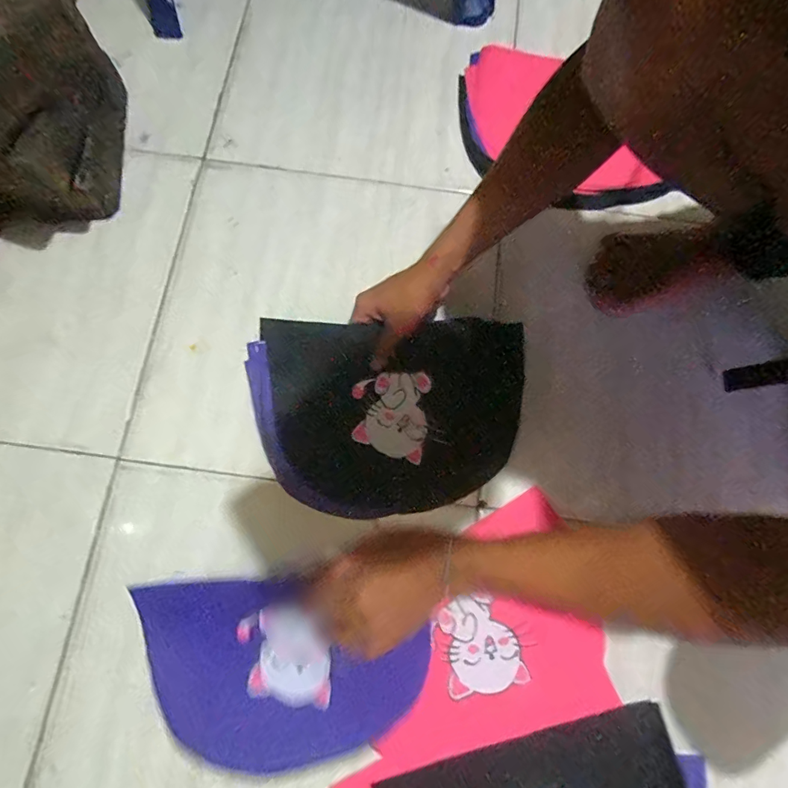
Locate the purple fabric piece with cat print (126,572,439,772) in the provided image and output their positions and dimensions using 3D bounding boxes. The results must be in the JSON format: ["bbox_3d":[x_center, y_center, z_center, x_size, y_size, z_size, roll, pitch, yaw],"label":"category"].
[{"bbox_3d":[-0.108,0.269,0.439,0.273,0.010,0.171,-4,83,-2],"label":"purple fabric piece with cat print"}]

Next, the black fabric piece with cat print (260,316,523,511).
[{"bbox_3d":[0.002,0.018,0.496,0.278,0.034,0.202,-3,76,-3],"label":"black fabric piece with cat print"}]

